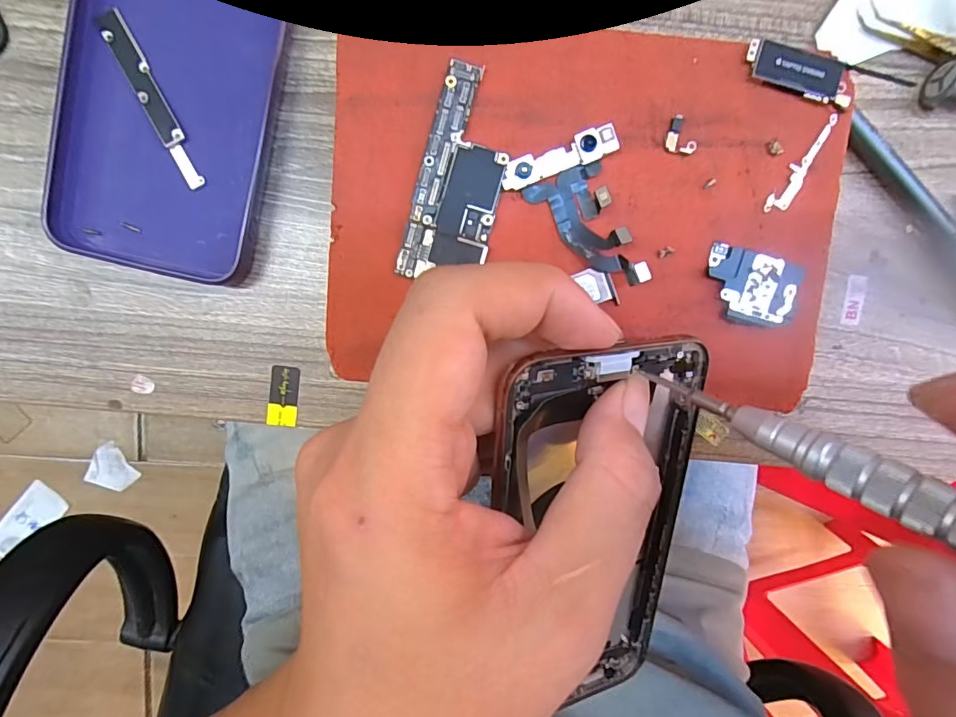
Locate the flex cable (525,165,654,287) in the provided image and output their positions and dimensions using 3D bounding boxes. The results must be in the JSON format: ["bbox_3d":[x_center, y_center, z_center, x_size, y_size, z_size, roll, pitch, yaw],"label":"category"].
[{"bbox_3d":[0.034,-0.039,0.155,0.023,0.008,0.040,-24,99,2],"label":"flex cable"}]

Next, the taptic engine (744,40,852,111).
[{"bbox_3d":[0.100,-0.087,0.153,0.035,0.004,0.013,13,96,-3],"label":"taptic engine"}]

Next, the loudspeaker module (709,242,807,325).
[{"bbox_3d":[0.088,-0.023,0.160,0.030,0.005,0.022,15,98,-4],"label":"loudspeaker module"}]

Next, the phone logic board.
[{"bbox_3d":[-0.005,-0.055,0.153,0.025,0.004,0.064,15,98,-4],"label":"phone logic board"}]

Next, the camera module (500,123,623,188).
[{"bbox_3d":[0.025,-0.061,0.152,0.036,0.004,0.009,-22,99,2],"label":"camera module"}]

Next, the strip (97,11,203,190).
[{"bbox_3d":[-0.118,-0.094,0.179,0.009,0.004,0.065,-27,96,2],"label":"strip"}]

